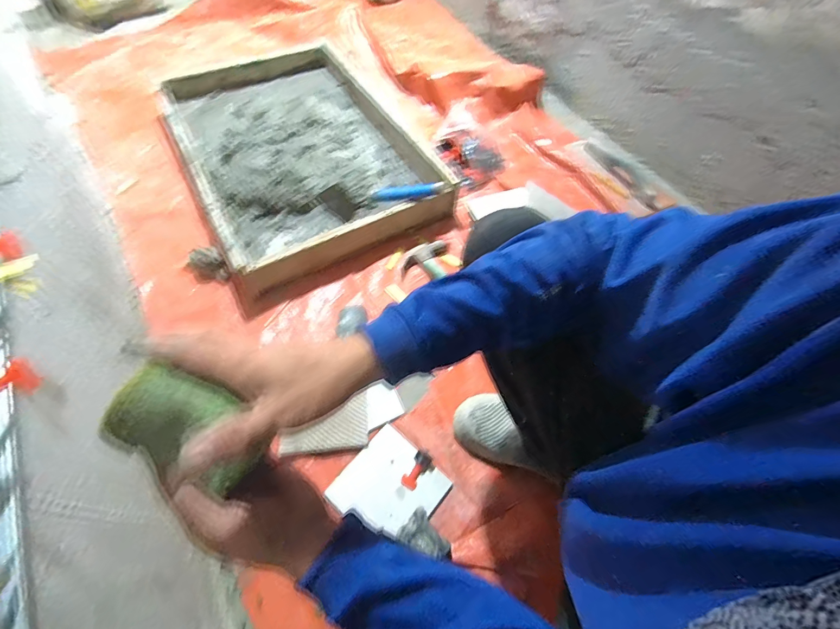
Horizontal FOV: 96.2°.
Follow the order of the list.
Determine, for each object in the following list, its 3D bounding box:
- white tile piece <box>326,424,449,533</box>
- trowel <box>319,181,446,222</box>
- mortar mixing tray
[{"bbox_3d":[-0.050,0.280,0.612,0.146,0.015,0.147,39,66,18],"label":"white tile piece"},{"bbox_3d":[-0.093,-0.278,0.861,0.301,0.071,0.077,-2,58,19],"label":"trowel"},{"bbox_3d":[-0.314,-0.446,0.961,0.508,0.086,0.749,-26,64,-16],"label":"mortar mixing tray"}]

